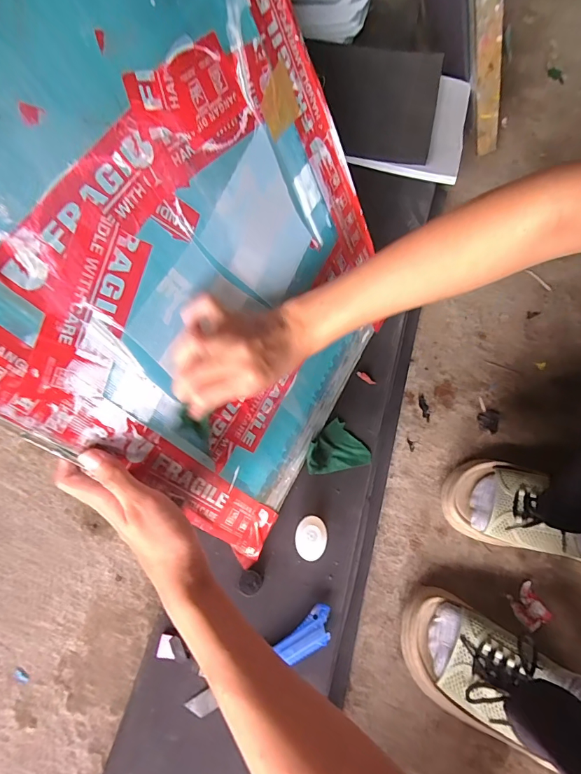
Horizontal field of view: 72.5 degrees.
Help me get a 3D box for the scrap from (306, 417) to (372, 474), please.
[{"bbox_3d":[0.054,0.079,0.481,0.073,0.025,0.063,-36,73,-14],"label":"scrap"}]

